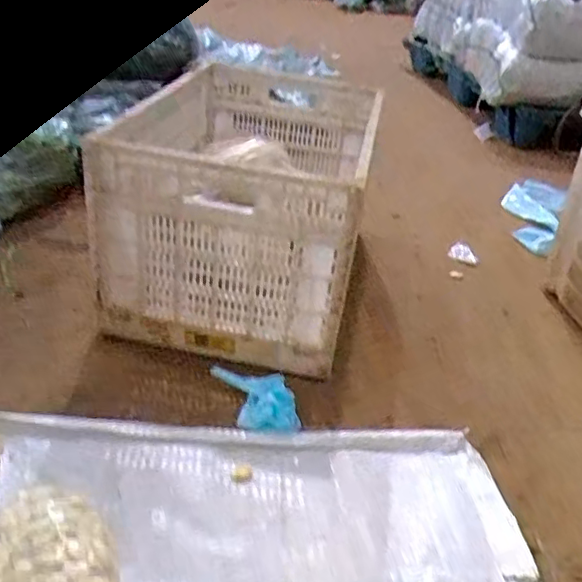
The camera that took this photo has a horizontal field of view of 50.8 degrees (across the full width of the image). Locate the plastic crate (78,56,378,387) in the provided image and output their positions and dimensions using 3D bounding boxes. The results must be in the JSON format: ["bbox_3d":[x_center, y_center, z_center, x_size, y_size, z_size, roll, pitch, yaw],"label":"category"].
[{"bbox_3d":[-0.051,-0.182,1.073,0.353,0.311,0.628,11,33,6],"label":"plastic crate"}]

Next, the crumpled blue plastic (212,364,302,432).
[{"bbox_3d":[-0.041,0.143,0.818,0.078,0.032,0.124,-14,38,-29],"label":"crumpled blue plastic"}]

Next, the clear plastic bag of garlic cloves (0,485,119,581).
[{"bbox_3d":[-0.217,0.263,0.574,0.102,0.061,0.176,-10,36,-27],"label":"clear plastic bag of garlic cloves"}]

